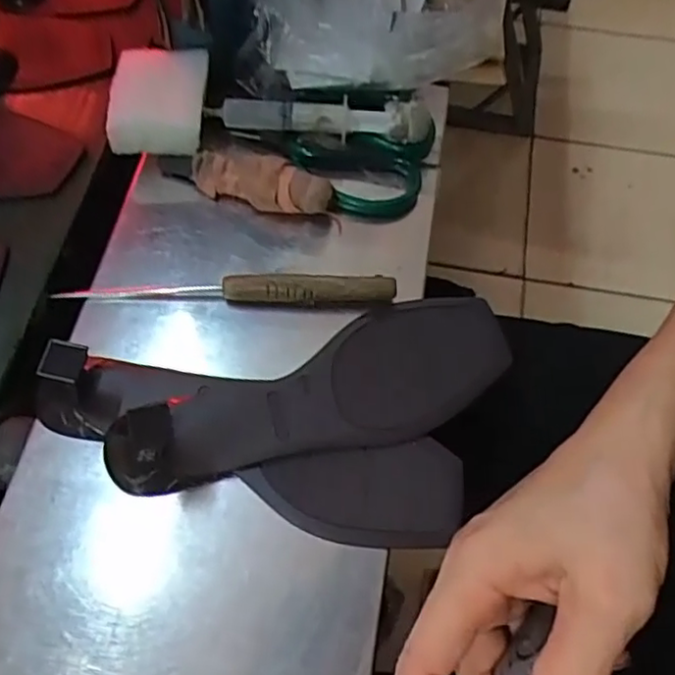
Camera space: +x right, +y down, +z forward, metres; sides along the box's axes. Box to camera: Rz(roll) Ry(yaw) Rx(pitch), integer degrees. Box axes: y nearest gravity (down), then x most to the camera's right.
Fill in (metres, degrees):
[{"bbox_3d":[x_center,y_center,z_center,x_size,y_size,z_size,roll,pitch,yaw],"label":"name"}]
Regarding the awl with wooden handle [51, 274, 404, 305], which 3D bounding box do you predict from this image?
[{"bbox_3d":[-0.064,-0.028,0.389,0.192,0.017,0.018,0,64,-3],"label":"awl with wooden handle"}]

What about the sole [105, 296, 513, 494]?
[{"bbox_3d":[-0.007,0.031,0.361,0.224,0.023,0.071,-21,67,-12],"label":"sole"}]

